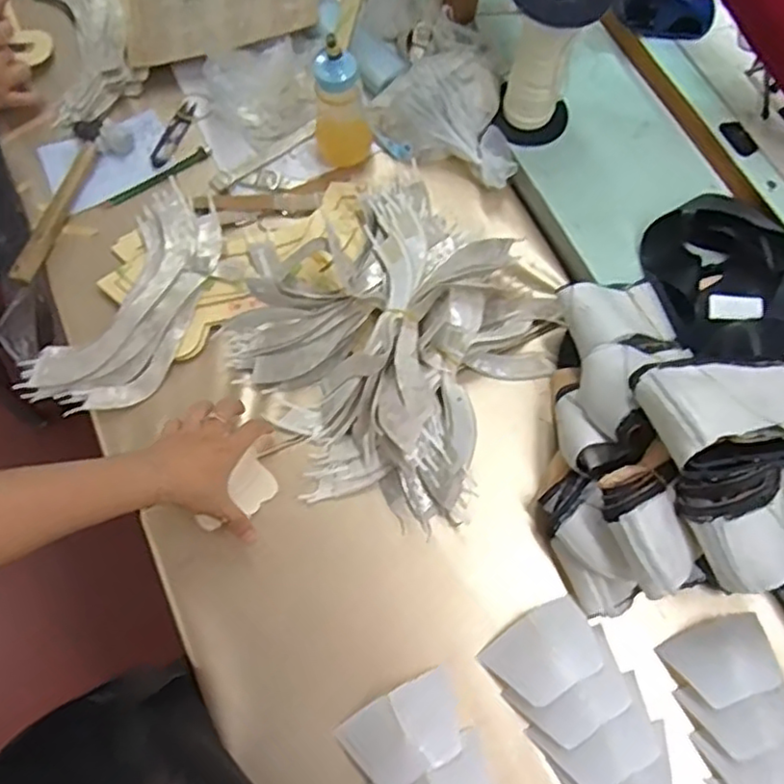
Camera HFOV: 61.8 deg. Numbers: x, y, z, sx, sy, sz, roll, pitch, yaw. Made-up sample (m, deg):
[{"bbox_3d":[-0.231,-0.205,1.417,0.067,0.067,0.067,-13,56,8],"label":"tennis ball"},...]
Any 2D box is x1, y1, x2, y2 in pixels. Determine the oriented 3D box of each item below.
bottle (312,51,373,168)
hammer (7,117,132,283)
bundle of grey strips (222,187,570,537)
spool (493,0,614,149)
[{"bbox_3d":[-0.059,-0.314,0.723,0.062,0.124,0.053,0,71,0],"label":"bottle"},{"bbox_3d":[-0.364,-0.220,0.749,0.066,0.025,0.220,13,71,4],"label":"hammer"},{"bbox_3d":[0.005,-0.055,0.670,0.313,0.067,0.339,-38,75,-12],"label":"bundle of grey strips"},{"bbox_3d":[0.163,-0.357,0.698,0.088,0.174,0.089,0,71,0],"label":"spool"}]

